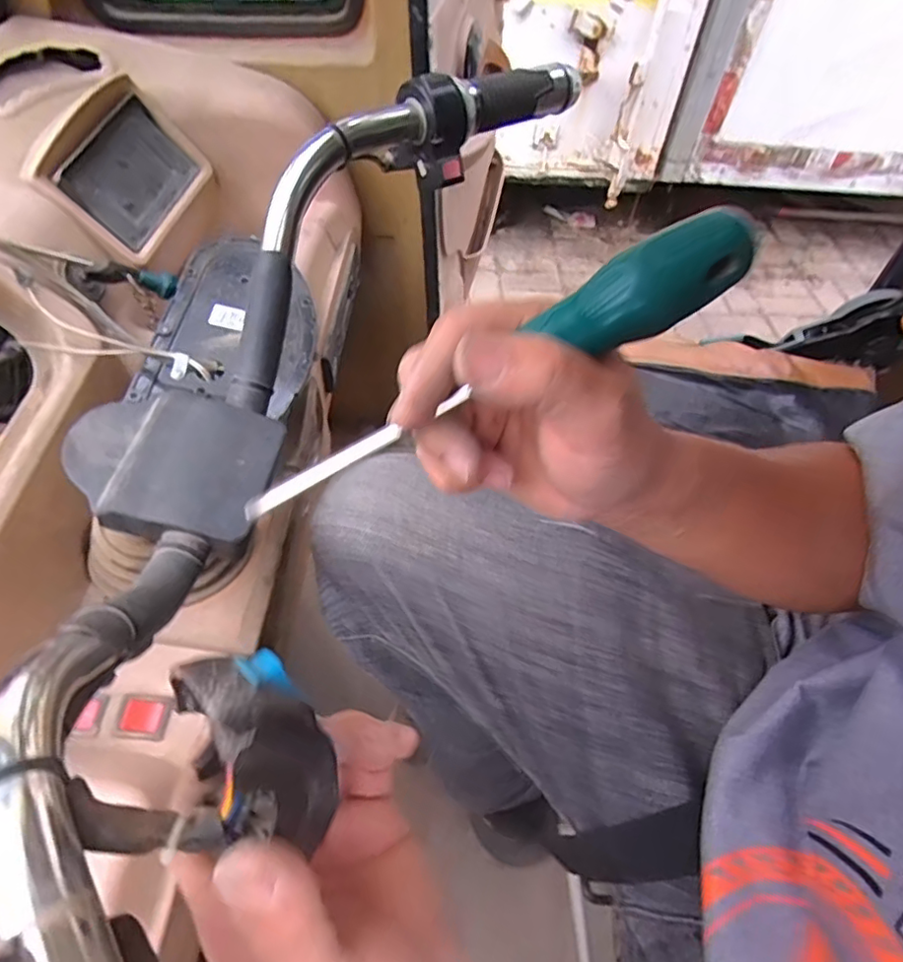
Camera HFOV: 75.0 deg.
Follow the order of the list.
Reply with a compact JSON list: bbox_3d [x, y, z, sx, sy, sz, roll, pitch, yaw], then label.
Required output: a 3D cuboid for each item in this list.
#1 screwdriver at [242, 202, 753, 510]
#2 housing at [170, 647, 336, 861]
[{"bbox_3d":[0.012,-0.036,0.204,0.191,0.021,0.021,-28,56,9],"label":"screwdriver"},{"bbox_3d":[-0.055,0.072,0.169,0.030,0.038,0.054,-26,59,-21],"label":"housing"}]

